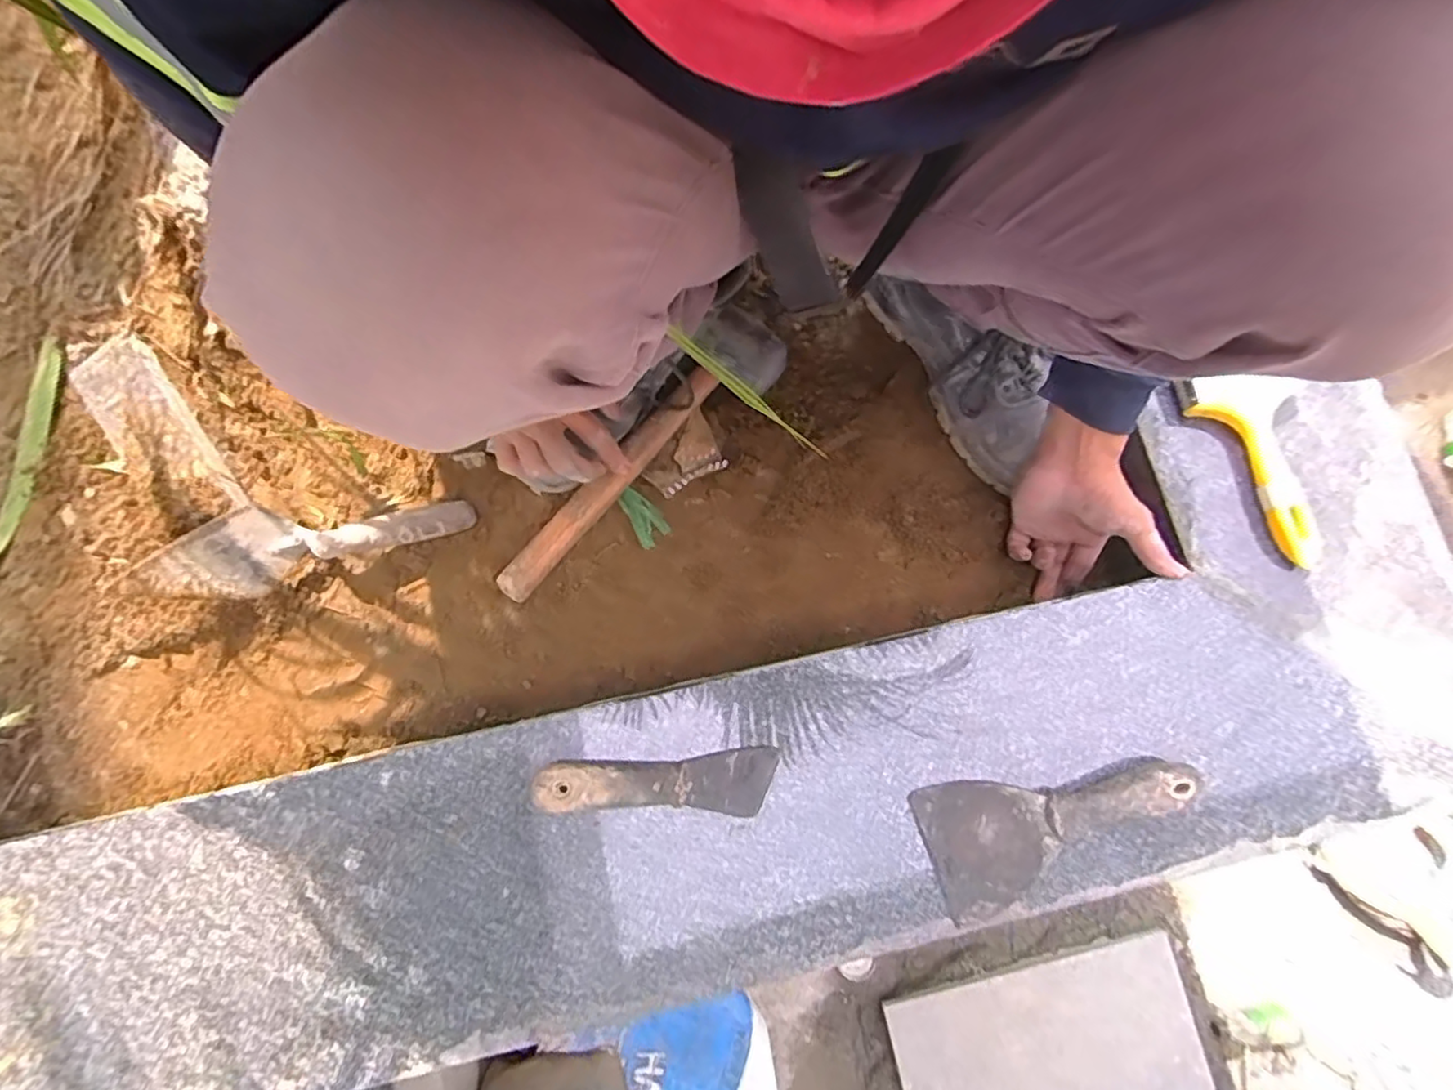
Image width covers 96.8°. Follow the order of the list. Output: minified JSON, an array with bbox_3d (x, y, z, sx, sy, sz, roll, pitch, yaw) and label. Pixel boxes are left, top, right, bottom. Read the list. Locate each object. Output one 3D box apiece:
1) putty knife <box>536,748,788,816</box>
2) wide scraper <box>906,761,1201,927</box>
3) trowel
[{"bbox_3d":[-0.049,0.173,0.462,0.170,0.020,0.043,-3,80,-2],"label":"putty knife"},{"bbox_3d":[0.237,0.193,0.461,0.189,0.023,0.090,-21,81,-5],"label":"wide scraper"},{"bbox_3d":[-0.355,-0.014,0.563,0.250,0.063,0.070,-18,81,-4],"label":"trowel"}]

